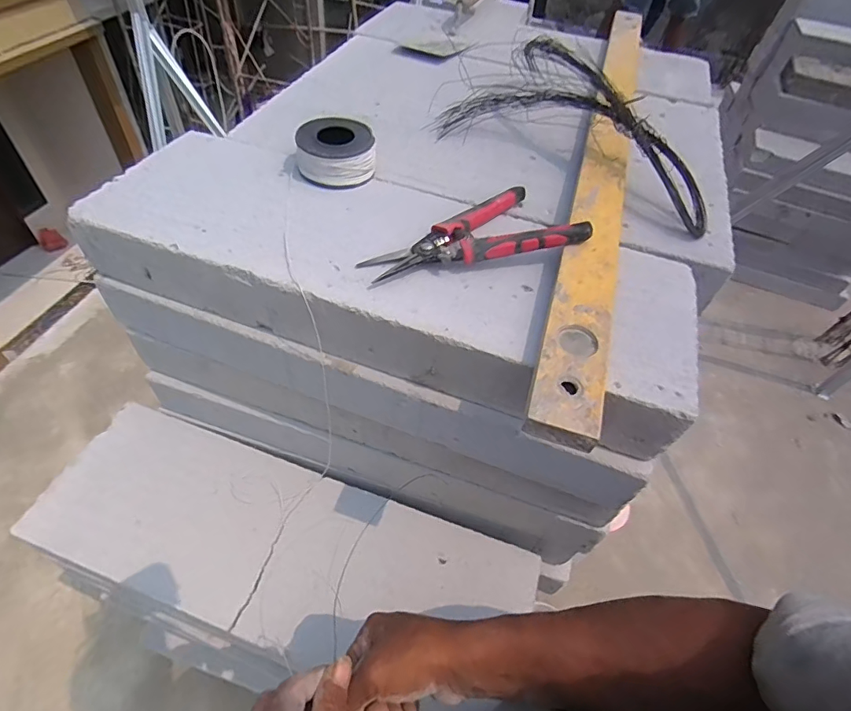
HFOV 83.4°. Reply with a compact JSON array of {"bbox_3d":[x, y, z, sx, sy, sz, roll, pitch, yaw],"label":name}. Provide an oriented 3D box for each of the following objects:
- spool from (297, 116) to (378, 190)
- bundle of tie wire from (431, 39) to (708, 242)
[{"bbox_3d":[-0.097,-0.220,0.523,0.083,0.045,0.073,-3,51,-8],"label":"spool"},{"bbox_3d":[0.191,-0.281,0.565,0.335,0.098,0.150,29,53,17],"label":"bundle of tie wire"}]

